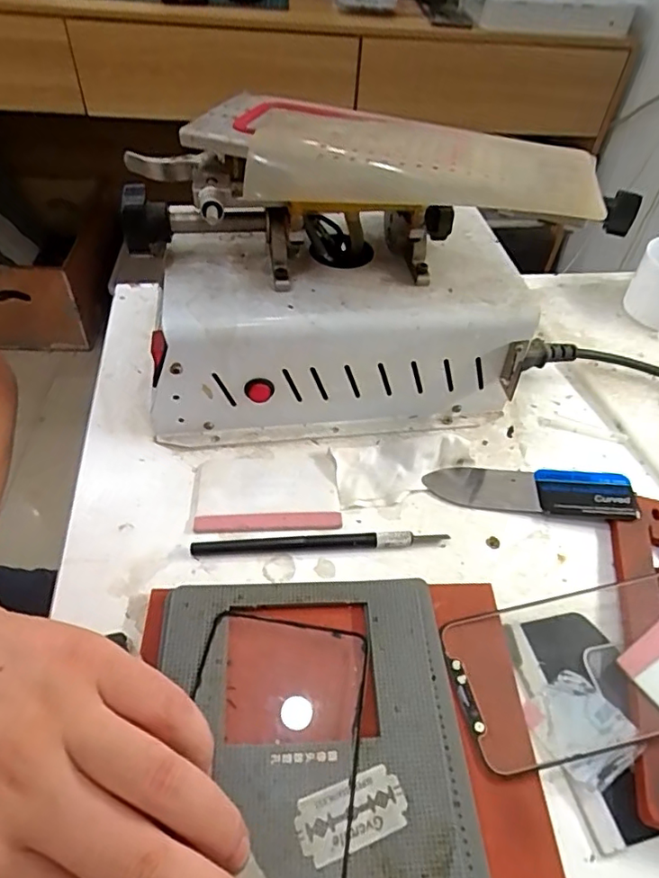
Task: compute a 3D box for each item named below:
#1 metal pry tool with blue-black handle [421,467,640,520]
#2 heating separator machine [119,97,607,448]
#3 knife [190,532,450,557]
[{"bbox_3d":[0.117,0.029,0.328,0.117,0.010,0.032,7,48,3],"label":"metal pry tool with blue-black handle"},{"bbox_3d":[0.004,-0.098,0.333,0.234,0.156,0.129,-1,48,-4],"label":"heating separator machine"},{"bbox_3d":[-0.005,0.055,0.298,0.134,0.006,0.010,-2,48,-5],"label":"knife"}]

